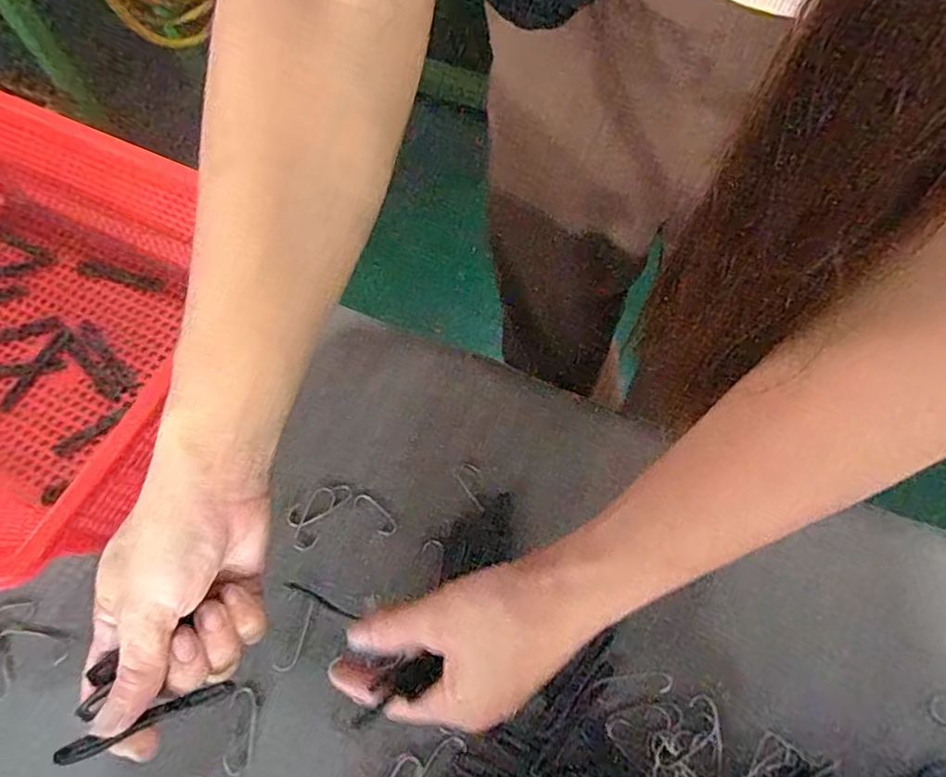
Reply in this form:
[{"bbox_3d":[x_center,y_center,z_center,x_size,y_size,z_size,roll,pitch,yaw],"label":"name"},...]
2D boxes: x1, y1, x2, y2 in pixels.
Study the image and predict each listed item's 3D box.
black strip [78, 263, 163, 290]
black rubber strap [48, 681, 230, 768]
[{"bbox_3d":[-0.263,-0.084,0.458,0.071,0.004,0.009,15,65,7],"label":"black strip"},{"bbox_3d":[-0.139,0.142,0.264,0.068,0.006,0.008,-15,64,-28],"label":"black rubber strap"}]

